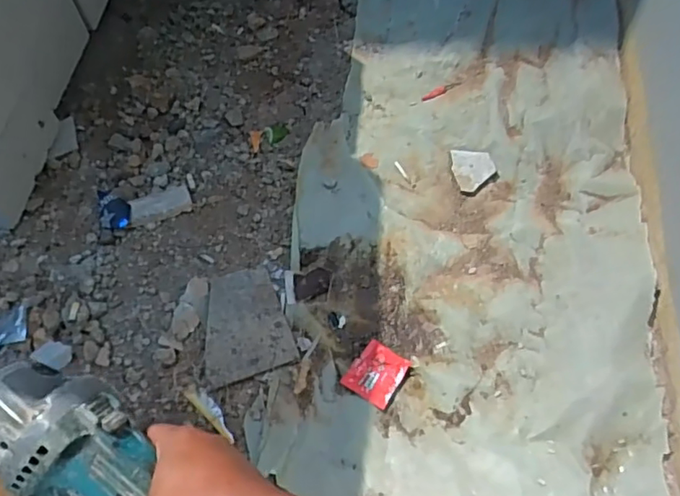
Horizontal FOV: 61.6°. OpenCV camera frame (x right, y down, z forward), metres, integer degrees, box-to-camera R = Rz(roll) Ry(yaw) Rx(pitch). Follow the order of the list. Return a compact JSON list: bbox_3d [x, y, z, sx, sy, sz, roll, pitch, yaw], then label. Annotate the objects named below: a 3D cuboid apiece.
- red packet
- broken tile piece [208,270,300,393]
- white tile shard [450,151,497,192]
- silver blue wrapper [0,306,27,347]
[{"bbox_3d":[0.047,0.160,0.733,0.064,0.012,0.073,30,65,15],"label":"red packet"},{"bbox_3d":[-0.132,0.098,0.757,0.115,0.014,0.147,-18,63,-10],"label":"broken tile piece"},{"bbox_3d":[0.205,-0.121,0.881,0.064,0.016,0.073,-14,62,-8],"label":"white tile shard"},{"bbox_3d":[-0.441,0.103,0.749,0.062,0.017,0.054,-8,61,-5],"label":"silver blue wrapper"}]

